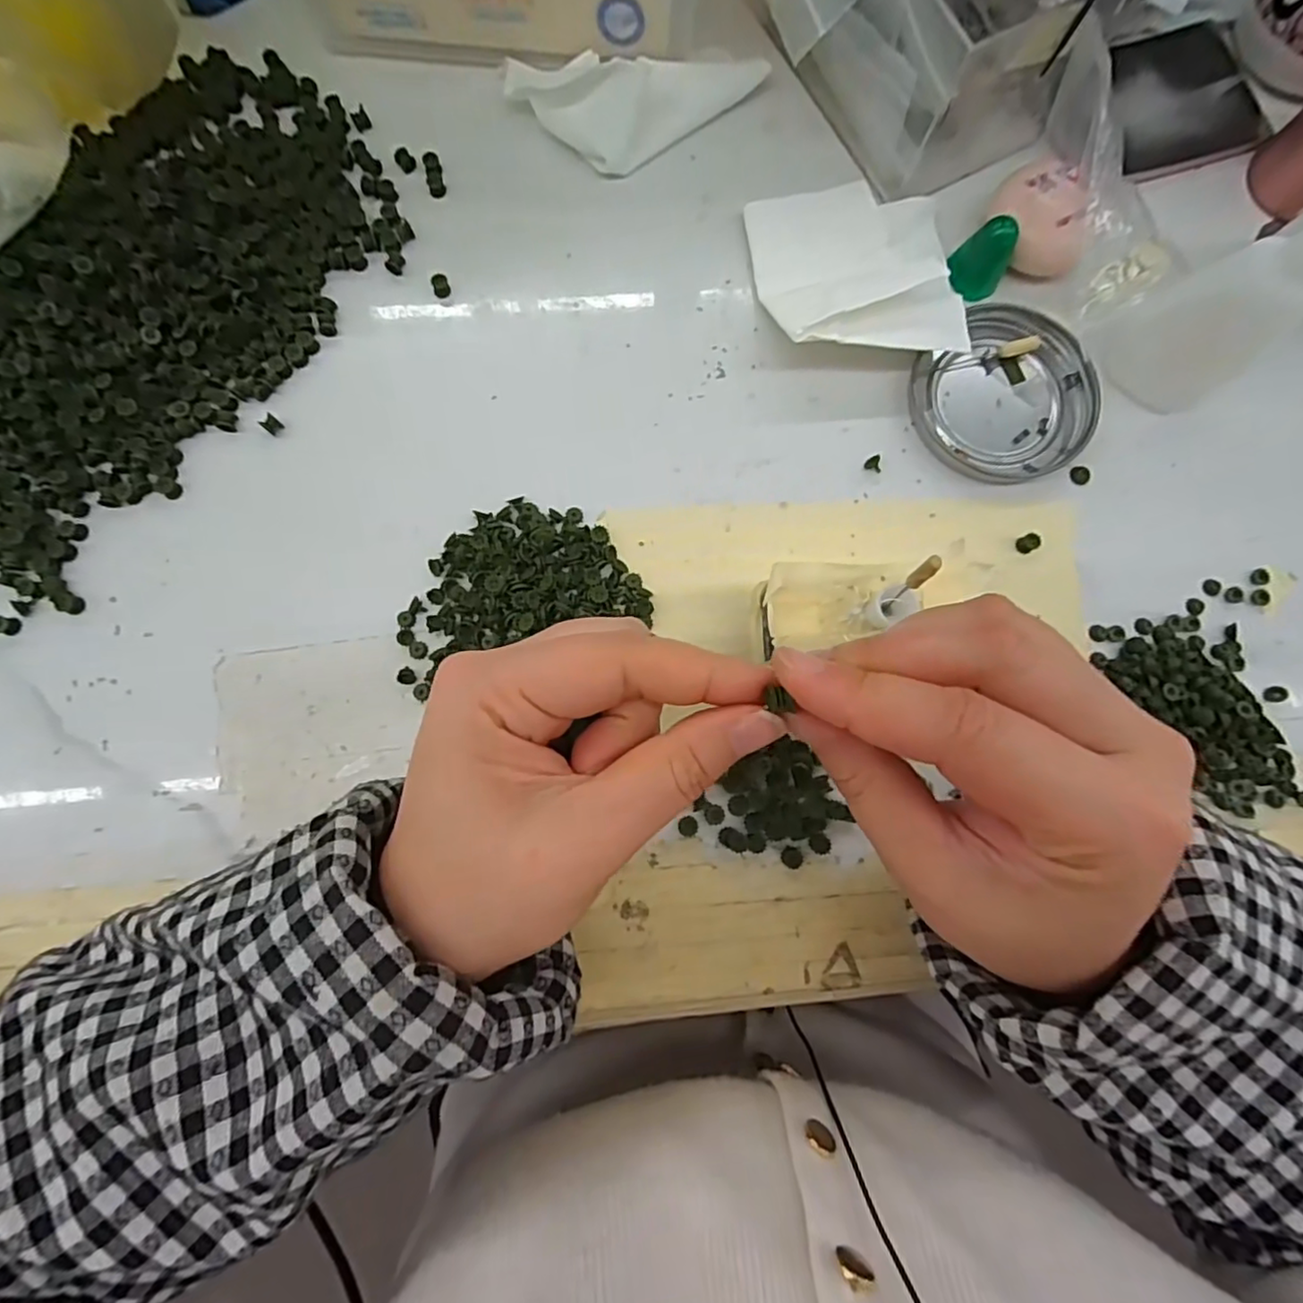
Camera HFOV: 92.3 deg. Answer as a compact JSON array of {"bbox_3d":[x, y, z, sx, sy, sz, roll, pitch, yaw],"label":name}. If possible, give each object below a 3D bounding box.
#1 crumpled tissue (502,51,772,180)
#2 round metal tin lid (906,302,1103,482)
[{"bbox_3d":[-0.008,-0.245,0.277,0.113,0.029,0.050,2,83,-2],"label":"crumpled tissue"},{"bbox_3d":[0.152,-0.113,0.272,0.076,0.009,0.076,0,83,-2],"label":"round metal tin lid"}]

